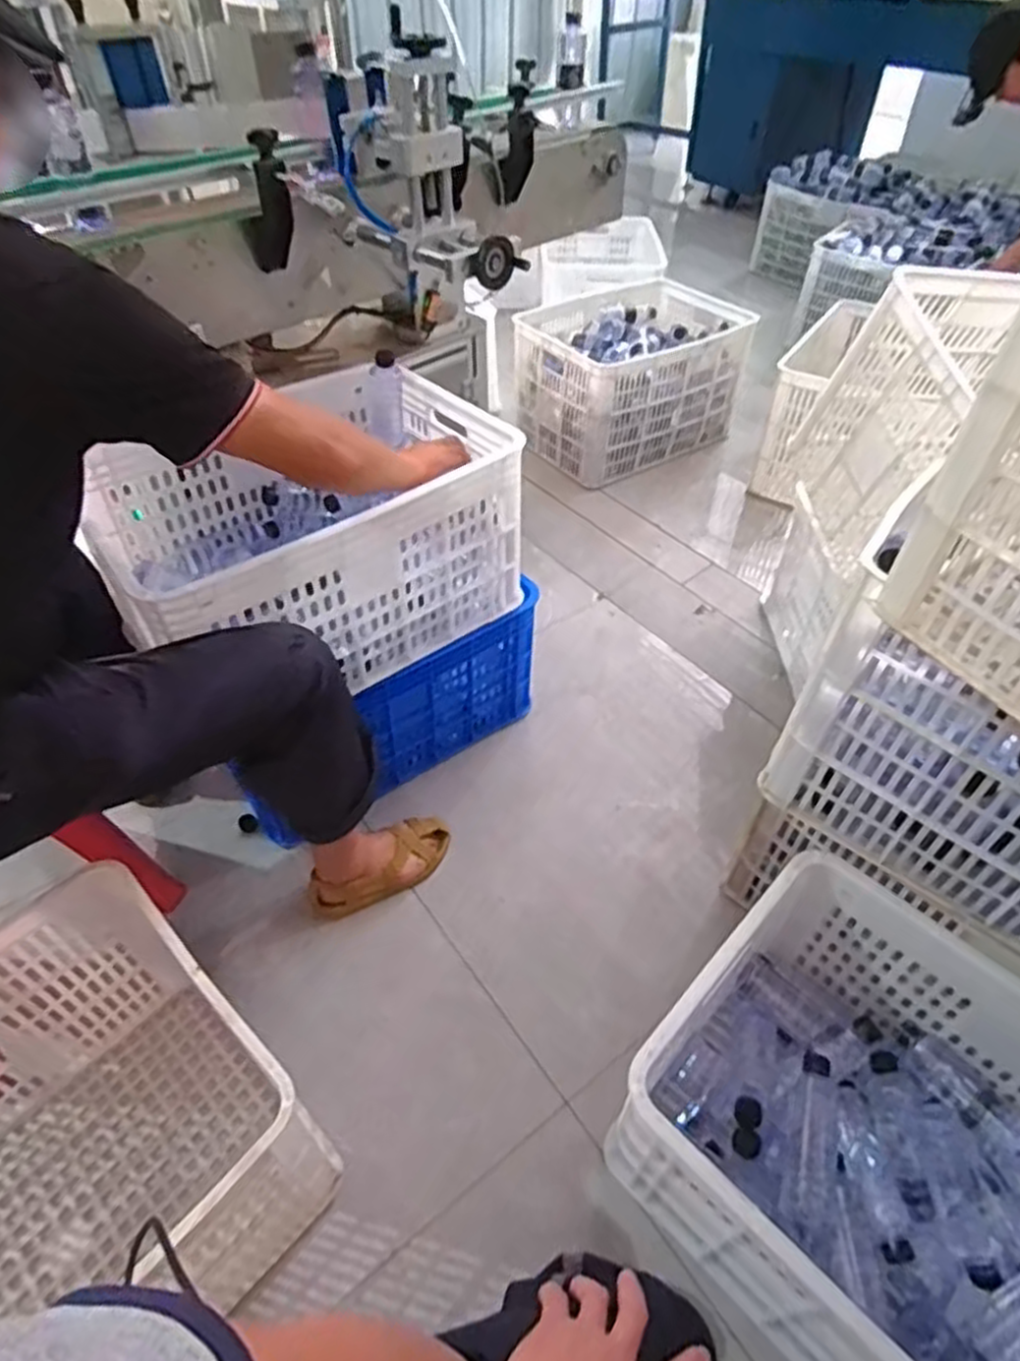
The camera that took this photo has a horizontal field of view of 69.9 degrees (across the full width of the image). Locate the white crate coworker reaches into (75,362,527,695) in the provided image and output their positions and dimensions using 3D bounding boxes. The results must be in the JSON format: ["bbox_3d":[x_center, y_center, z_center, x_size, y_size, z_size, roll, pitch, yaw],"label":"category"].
[{"bbox_3d":[-0.322,-0.239,1.199,0.618,0.301,0.457,-35,56,-30],"label":"white crate coworker reaches into"}]

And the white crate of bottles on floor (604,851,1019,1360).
[{"bbox_3d":[0.476,0.581,0.853,0.594,0.332,0.431,35,55,29],"label":"white crate of bottles on floor"}]

